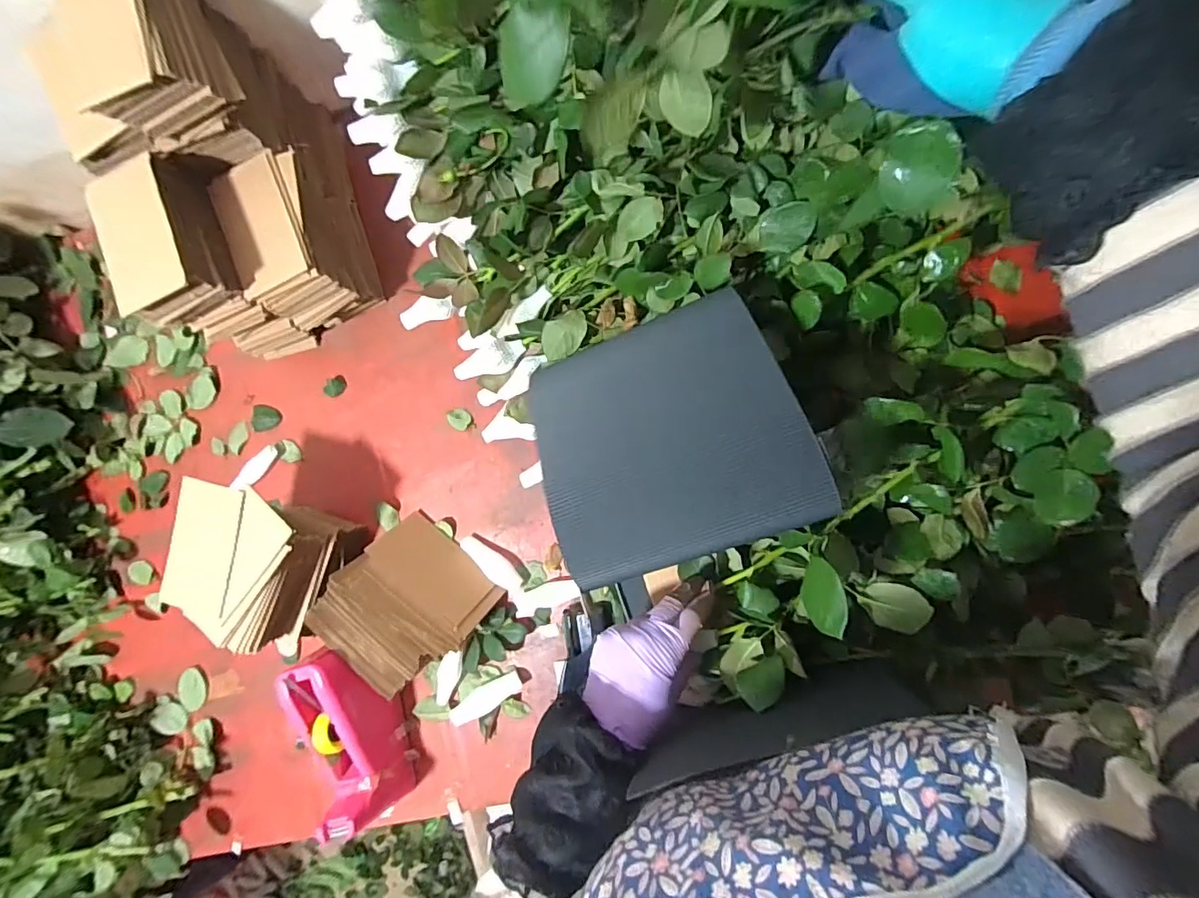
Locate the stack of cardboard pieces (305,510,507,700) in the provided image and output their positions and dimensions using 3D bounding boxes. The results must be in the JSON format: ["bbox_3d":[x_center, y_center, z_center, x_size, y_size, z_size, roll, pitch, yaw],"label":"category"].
[{"bbox_3d":[-0.224,0.183,0.590,0.154,0.074,0.161,40,90,9],"label":"stack of cardboard pieces"}]

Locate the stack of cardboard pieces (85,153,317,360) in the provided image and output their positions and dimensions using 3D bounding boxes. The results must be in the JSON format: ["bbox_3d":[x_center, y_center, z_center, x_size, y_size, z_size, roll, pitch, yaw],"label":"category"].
[{"bbox_3d":[-0.438,-0.213,0.593,0.102,0.209,0.166,-20,82,4],"label":"stack of cardboard pieces"}]

